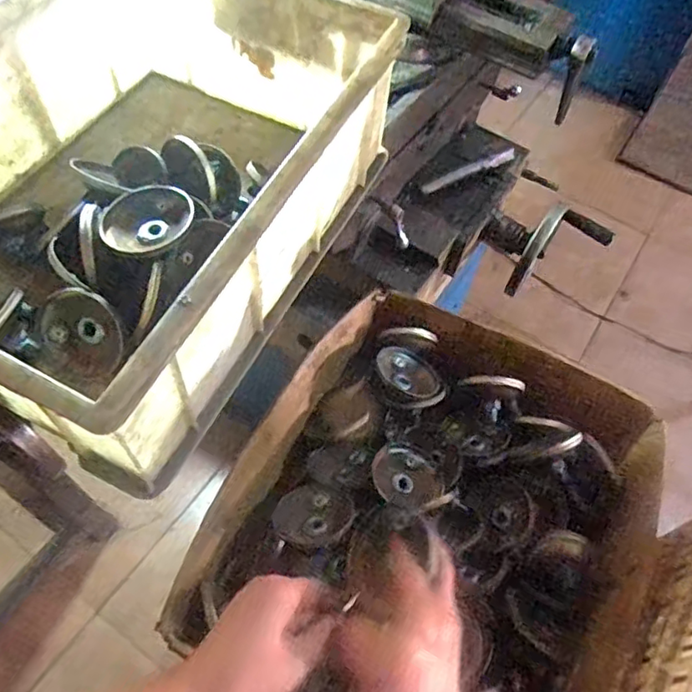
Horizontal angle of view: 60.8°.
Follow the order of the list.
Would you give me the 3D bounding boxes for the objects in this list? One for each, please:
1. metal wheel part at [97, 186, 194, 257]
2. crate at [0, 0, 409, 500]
[{"bbox_3d":[-0.170,-0.106,0.509,0.076,0.023,0.077,2,58,-4],"label":"metal wheel part"},{"bbox_3d":[-0.185,-0.170,0.546,0.343,0.176,0.494,24,60,10],"label":"crate"}]

